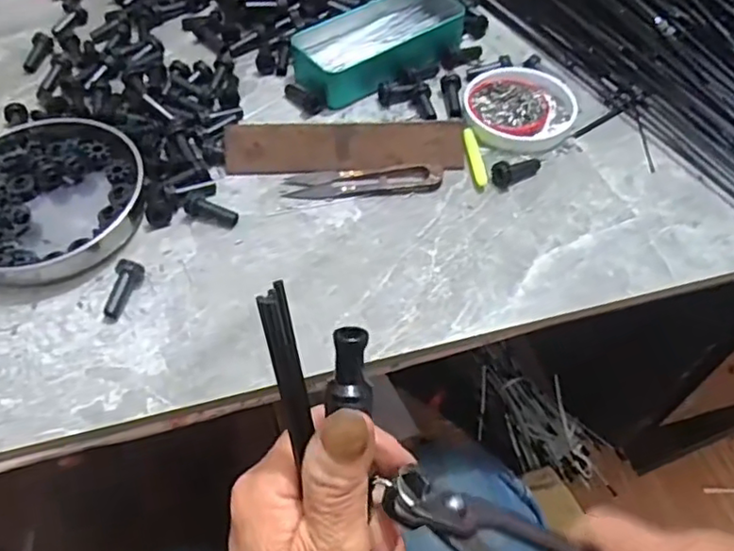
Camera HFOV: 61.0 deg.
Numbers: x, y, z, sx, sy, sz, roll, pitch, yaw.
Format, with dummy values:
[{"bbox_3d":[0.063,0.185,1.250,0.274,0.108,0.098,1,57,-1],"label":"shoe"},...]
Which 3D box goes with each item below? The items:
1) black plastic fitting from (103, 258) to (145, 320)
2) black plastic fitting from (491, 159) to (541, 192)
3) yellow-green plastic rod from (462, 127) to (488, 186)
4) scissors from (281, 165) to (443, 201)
[{"bbox_3d":[-0.158,0.010,0.405,0.015,0.012,0.040,12,68,9],"label":"black plastic fitting"},{"bbox_3d":[0.112,-0.081,0.470,0.042,0.015,0.019,-30,59,-20],"label":"black plastic fitting"},{"bbox_3d":[0.083,-0.093,0.480,0.011,0.006,0.057,-5,54,-3],"label":"yellow-green plastic rod"},{"bbox_3d":[-0.003,-0.071,0.467,0.116,0.009,0.024,-3,54,-2],"label":"scissors"}]

